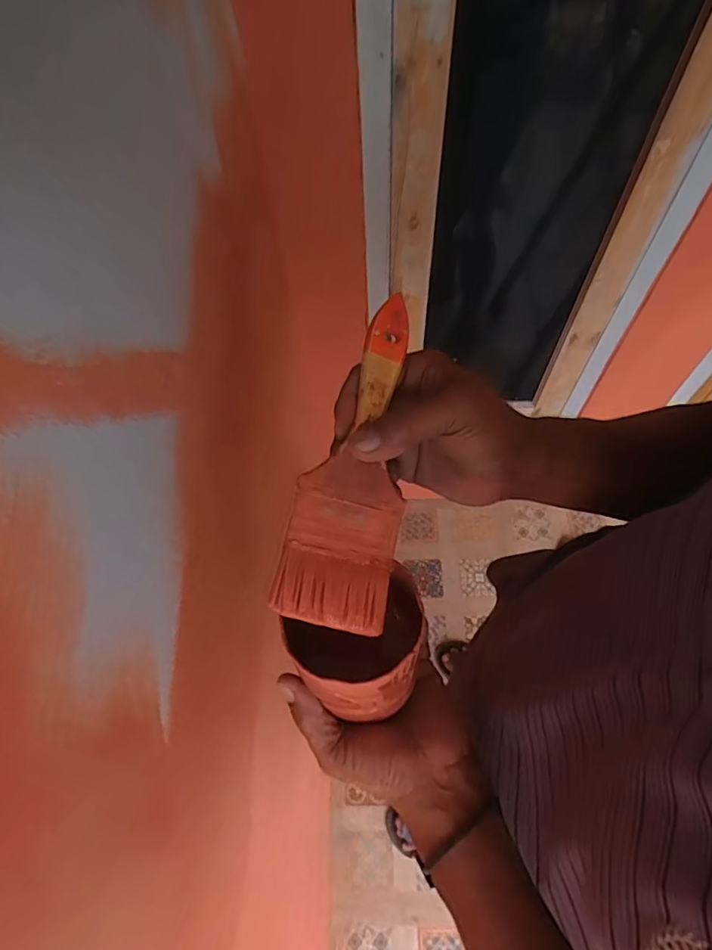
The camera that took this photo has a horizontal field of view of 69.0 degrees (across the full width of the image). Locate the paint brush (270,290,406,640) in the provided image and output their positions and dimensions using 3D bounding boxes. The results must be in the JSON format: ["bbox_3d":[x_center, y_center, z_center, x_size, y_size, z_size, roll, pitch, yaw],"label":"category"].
[{"bbox_3d":[0.003,-0.012,0.303,0.062,0.009,0.194,14,77,-8],"label":"paint brush"}]

